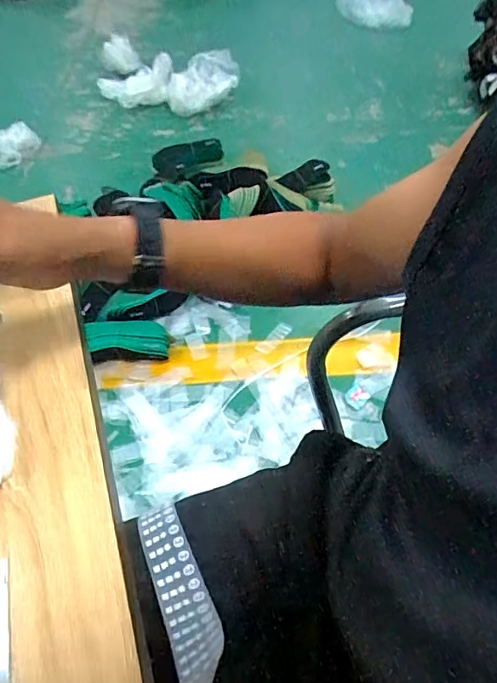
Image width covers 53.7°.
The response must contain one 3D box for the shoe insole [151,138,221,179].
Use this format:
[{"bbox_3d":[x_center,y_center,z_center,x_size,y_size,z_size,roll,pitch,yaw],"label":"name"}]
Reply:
[{"bbox_3d":[-0.201,-0.640,1.685,0.274,0.020,0.132,-26,66,-26],"label":"shoe insole"}]

